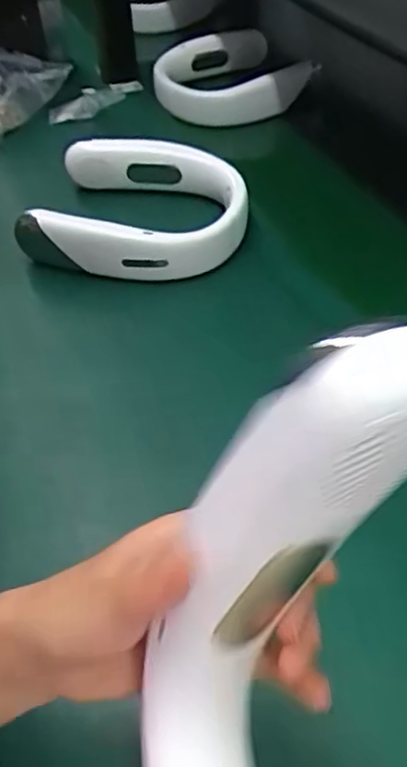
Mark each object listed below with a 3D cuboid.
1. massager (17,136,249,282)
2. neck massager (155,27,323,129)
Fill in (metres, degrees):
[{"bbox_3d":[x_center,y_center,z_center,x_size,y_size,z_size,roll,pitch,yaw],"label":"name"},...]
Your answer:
[{"bbox_3d":[-0.062,-0.173,0.653,0.206,0.052,0.170,4,47,7],"label":"massager"},{"bbox_3d":[0.027,-0.402,0.887,0.193,0.058,0.171,-24,50,-20],"label":"neck massager"}]

